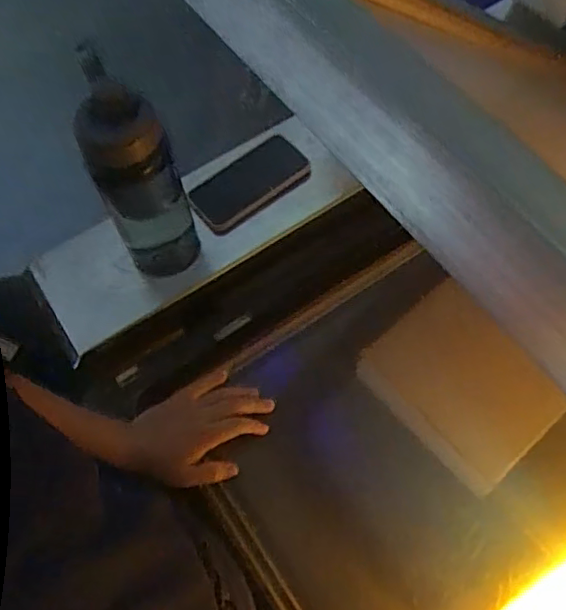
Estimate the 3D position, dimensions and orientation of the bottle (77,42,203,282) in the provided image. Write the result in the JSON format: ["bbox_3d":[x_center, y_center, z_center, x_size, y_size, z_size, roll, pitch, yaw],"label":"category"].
[{"bbox_3d":[-0.154,-0.127,0.641,0.091,0.232,0.090,-28,64,-10],"label":"bottle"}]

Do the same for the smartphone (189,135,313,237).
[{"bbox_3d":[-0.041,-0.155,0.763,0.158,0.013,0.076,-34,77,-13],"label":"smartphone"}]

